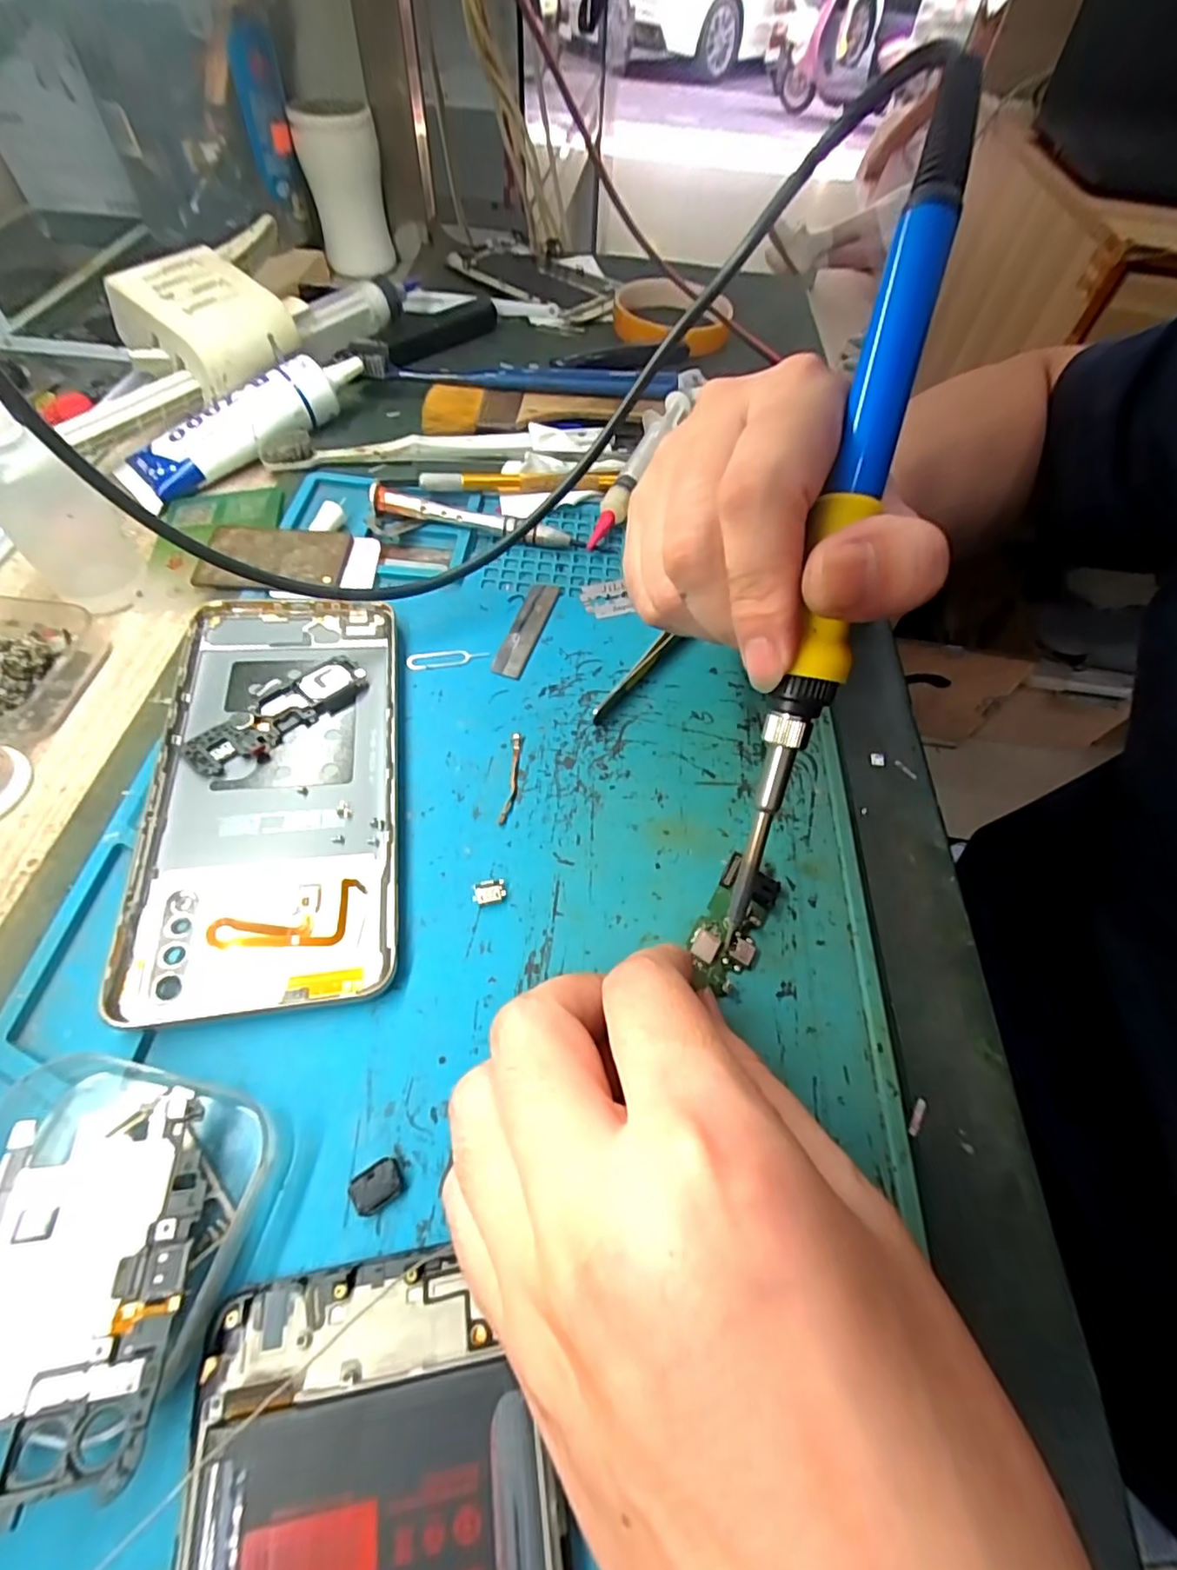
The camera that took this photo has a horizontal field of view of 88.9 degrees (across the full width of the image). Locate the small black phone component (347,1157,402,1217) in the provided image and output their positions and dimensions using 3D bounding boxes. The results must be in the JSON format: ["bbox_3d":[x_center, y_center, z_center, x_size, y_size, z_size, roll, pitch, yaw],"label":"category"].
[{"bbox_3d":[-0.053,0.100,0.150,0.012,0.004,0.009,-27,63,-20],"label":"small black phone component"}]

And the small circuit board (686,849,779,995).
[{"bbox_3d":[0.046,0.044,0.191,0.020,0.004,0.043,26,62,12],"label":"small circuit board"}]

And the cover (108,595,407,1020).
[{"bbox_3d":[-0.105,-0.006,0.207,0.074,0.013,0.161,-6,58,-8],"label":"cover"}]

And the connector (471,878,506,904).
[{"bbox_3d":[-0.032,0.034,0.193,0.010,0.004,0.008,-3,58,-7],"label":"connector"}]

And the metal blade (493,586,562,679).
[{"bbox_3d":[-0.026,-0.068,0.257,0.014,0.004,0.057,15,58,5],"label":"metal blade"}]

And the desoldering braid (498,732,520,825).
[{"bbox_3d":[-0.028,-0.003,0.217,0.004,0.004,0.038,5,57,-1],"label":"desoldering braid"}]

